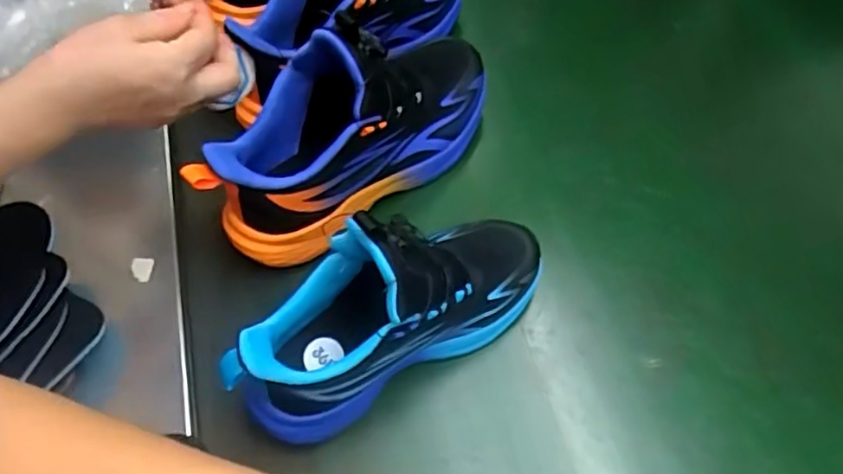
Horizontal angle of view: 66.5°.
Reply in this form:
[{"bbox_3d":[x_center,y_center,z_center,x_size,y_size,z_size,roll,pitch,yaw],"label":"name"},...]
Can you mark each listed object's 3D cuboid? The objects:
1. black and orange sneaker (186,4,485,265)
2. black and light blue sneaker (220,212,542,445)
[{"bbox_3d":[-0.050,-0.090,0.497,0.262,0.138,0.088,-36,66,-20],"label":"black and orange sneaker"},{"bbox_3d":[-0.016,0.045,0.417,0.226,0.135,0.081,-27,63,-16],"label":"black and light blue sneaker"}]

